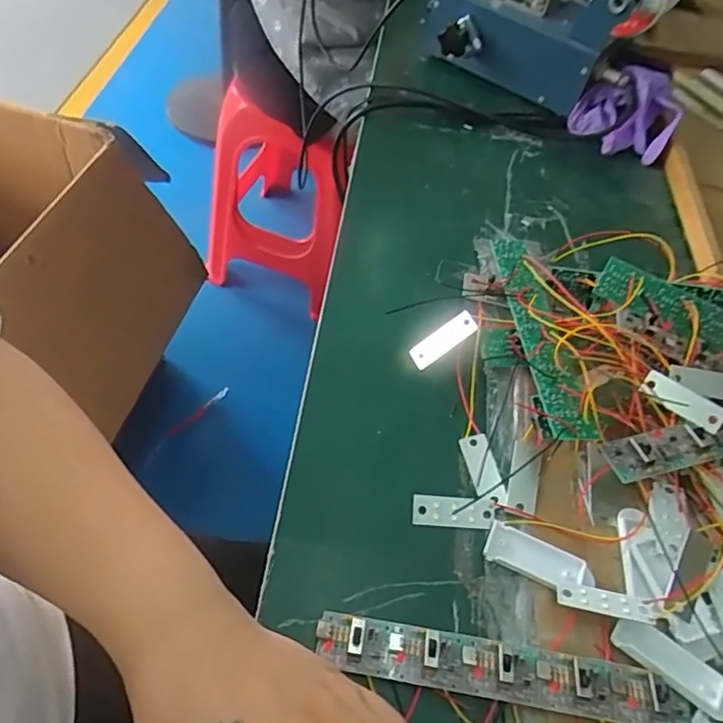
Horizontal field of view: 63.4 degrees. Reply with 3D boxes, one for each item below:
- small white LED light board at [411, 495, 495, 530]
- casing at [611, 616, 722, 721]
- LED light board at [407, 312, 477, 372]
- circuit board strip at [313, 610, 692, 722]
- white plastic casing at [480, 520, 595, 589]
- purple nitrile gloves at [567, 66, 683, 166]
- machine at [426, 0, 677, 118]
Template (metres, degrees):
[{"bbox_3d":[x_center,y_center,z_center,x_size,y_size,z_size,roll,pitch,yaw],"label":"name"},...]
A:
[{"bbox_3d":[0.051,0.084,0.324,0.045,0.004,0.016,5,74,-3],"label":"small white LED light board"},{"bbox_3d":[0.148,0.144,0.277,0.056,0.006,0.019,34,56,16],"label":"casing"},{"bbox_3d":[0.052,-0.013,0.378,0.047,0.004,0.017,-38,78,18],"label":"LED light board"},{"bbox_3d":[0.064,0.145,0.274,0.170,0.019,0.025,8,54,6],"label":"circuit board strip"},{"bbox_3d":[0.093,0.105,0.308,0.055,0.005,0.021,24,54,10],"label":"white plastic casing"},{"bbox_3d":[0.232,-0.222,0.518,0.085,0.056,0.063,21,54,7],"label":"purple nitrile gloves"},{"bbox_3d":[0.153,-0.310,0.526,0.211,0.123,0.097,35,57,17],"label":"machine"}]

